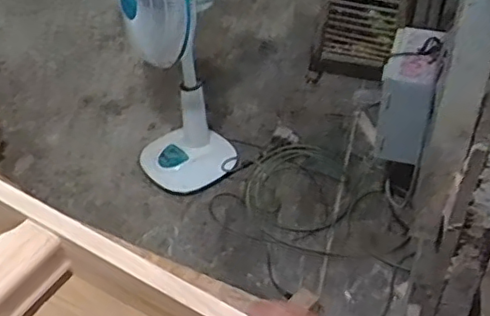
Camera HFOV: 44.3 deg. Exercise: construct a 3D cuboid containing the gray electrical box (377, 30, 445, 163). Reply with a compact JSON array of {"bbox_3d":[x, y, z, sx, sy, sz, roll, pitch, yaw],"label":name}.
[{"bbox_3d":[0.492,-0.183,1.823,0.160,0.311,0.227,15,44,17],"label":"gray electrical box"}]

